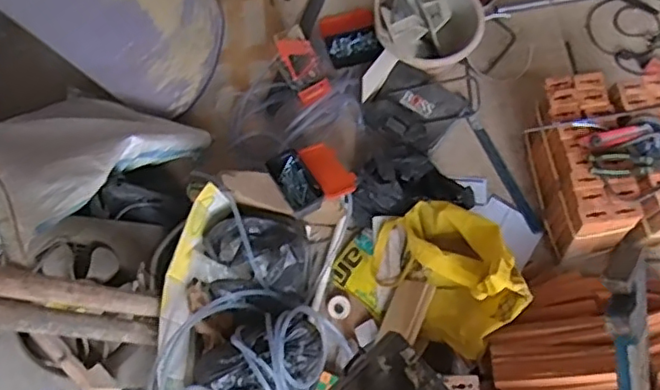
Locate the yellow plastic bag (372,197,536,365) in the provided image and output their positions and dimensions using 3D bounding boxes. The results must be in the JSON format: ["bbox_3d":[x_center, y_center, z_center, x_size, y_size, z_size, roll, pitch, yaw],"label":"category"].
[{"bbox_3d":[0.252,0.153,1.282,0.323,0.224,0.257,40,78,14],"label":"yellow plastic bag"}]

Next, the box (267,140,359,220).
[{"bbox_3d":[-0.043,-0.048,1.309,0.157,0.047,0.156,-32,73,-8],"label":"box"}]

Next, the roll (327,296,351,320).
[{"bbox_3d":[0.021,0.258,1.373,0.052,0.012,0.054,-1,72,2],"label":"roll"}]

